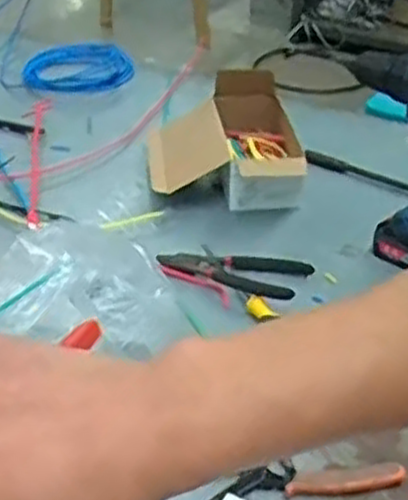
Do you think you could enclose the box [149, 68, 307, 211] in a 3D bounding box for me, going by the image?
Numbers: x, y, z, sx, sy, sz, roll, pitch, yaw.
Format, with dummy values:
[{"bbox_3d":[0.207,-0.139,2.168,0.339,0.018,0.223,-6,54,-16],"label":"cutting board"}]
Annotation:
[{"bbox_3d":[0.026,-0.133,0.979,0.187,0.095,0.200,3,34,2],"label":"box"}]

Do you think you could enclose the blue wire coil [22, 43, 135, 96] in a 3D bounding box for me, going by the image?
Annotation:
[{"bbox_3d":[-0.204,-0.294,1.284,0.168,0.027,0.192,-24,41,-32],"label":"blue wire coil"}]

